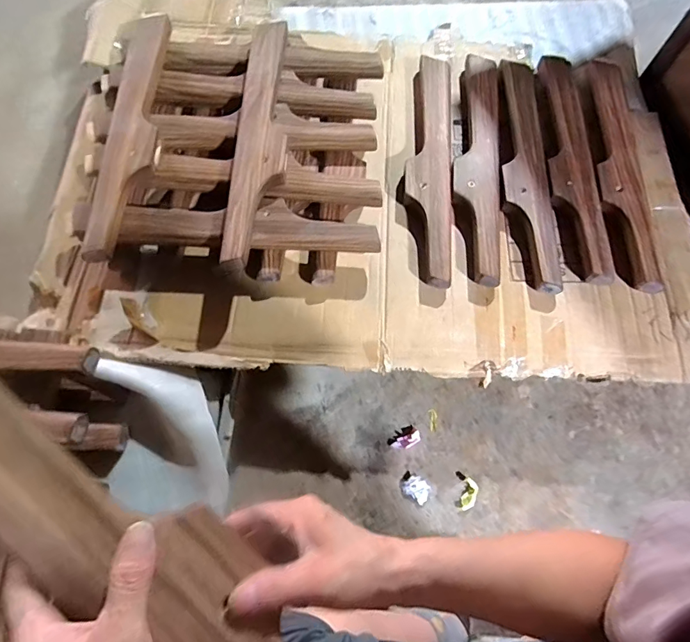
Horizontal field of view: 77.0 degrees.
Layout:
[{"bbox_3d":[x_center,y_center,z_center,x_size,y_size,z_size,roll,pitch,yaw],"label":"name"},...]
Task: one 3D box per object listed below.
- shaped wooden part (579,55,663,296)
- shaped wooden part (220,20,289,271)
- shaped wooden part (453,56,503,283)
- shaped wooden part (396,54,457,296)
[{"bbox_3d":[0.556,-0.318,0.882,0.096,0.033,0.556,6,69,1],"label":"shaped wooden part"},{"bbox_3d":[-0.154,-0.351,0.808,0.091,0.031,0.550,2,69,-1],"label":"shaped wooden part"},{"bbox_3d":[0.274,-0.331,0.896,0.095,0.041,0.563,7,69,1],"label":"shaped wooden part"},{"bbox_3d":[0.174,-0.328,0.892,0.101,0.041,0.561,6,69,1],"label":"shaped wooden part"}]

